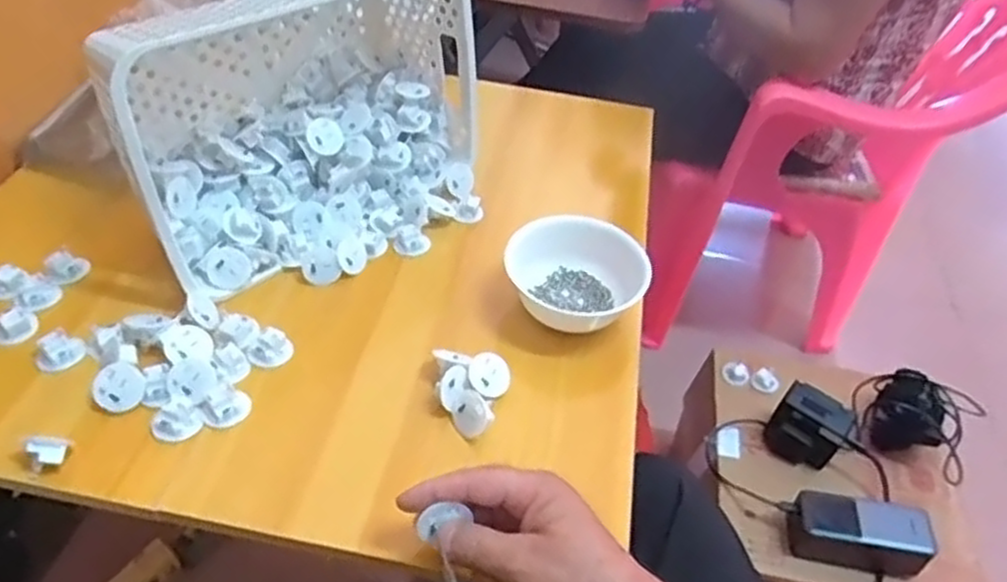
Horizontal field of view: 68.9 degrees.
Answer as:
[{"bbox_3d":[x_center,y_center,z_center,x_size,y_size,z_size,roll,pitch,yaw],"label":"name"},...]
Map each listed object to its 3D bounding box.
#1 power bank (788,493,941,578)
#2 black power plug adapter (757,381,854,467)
[{"bbox_3d":[0.368,0.251,0.760,0.127,0.060,0.056,12,45,5],"label":"power bank"},{"bbox_3d":[0.347,0.154,0.836,0.076,0.067,0.050,34,51,25],"label":"black power plug adapter"}]

